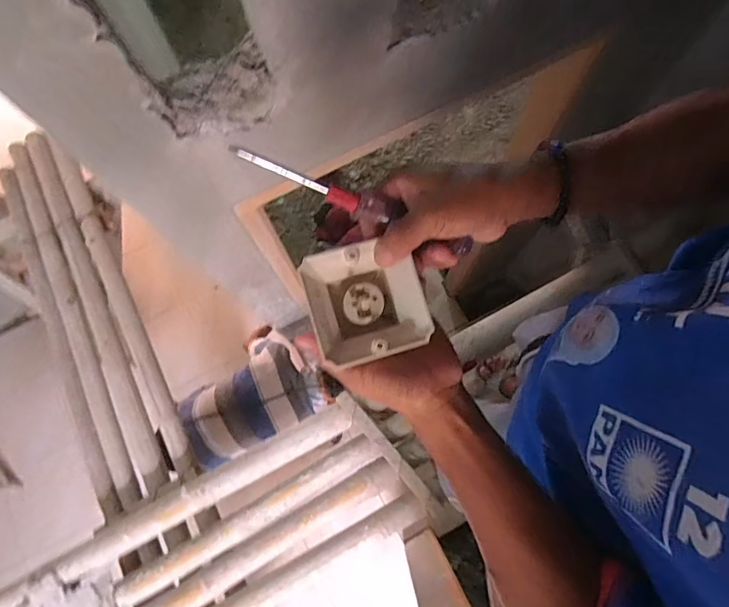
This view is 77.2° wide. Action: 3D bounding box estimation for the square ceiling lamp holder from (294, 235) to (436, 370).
[{"bbox_3d":[0.001,0.002,0.367,0.086,0.057,0.084,-17,76,-3],"label":"square ceiling lamp holder"}]

